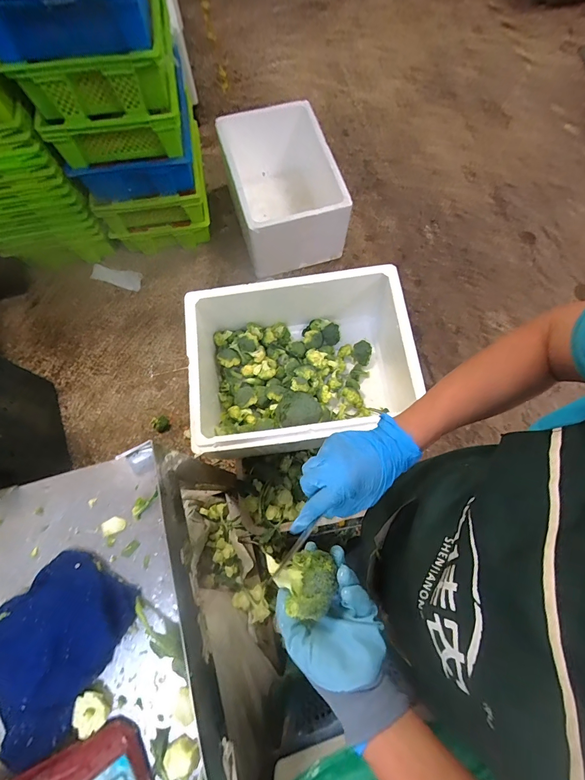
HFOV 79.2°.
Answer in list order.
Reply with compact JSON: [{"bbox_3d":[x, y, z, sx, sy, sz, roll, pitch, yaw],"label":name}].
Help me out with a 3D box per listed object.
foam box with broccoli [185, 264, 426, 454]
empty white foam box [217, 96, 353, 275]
[{"bbox_3d":[0.021,-0.064,0.951,0.552,0.243,0.408,-9,73,-2],"label":"foam box with broccoli"},{"bbox_3d":[-0.039,-0.835,1.468,0.403,0.354,0.568,-15,74,-4],"label":"empty white foam box"}]

